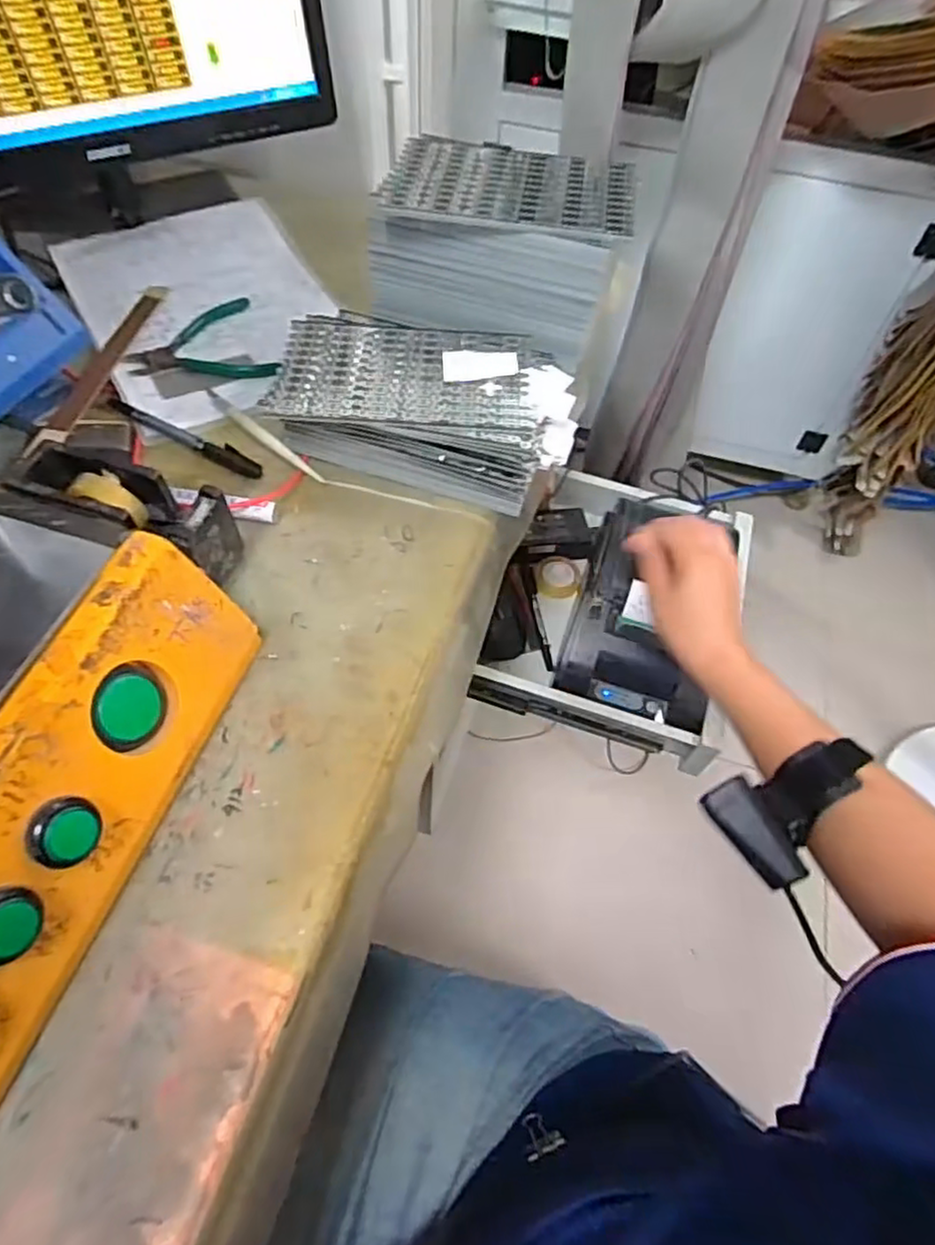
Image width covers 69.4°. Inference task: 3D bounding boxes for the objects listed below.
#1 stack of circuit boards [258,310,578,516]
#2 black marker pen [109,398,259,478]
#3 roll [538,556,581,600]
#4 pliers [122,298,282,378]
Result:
[{"bbox_3d":[-0.031,-0.175,0.537,0.230,0.058,0.148,11,56,4],"label":"stack of circuit boards"},{"bbox_3d":[-0.220,-0.146,0.528,0.142,0.012,0.019,25,58,13],"label":"black marker pen"},{"bbox_3d":[0.101,-0.049,0.744,0.047,0.012,0.050,2,56,-3],"label":"roll"},{"bbox_3d":[-0.235,-0.238,0.589,0.118,0.019,0.093,-24,61,-19],"label":"pliers"}]

